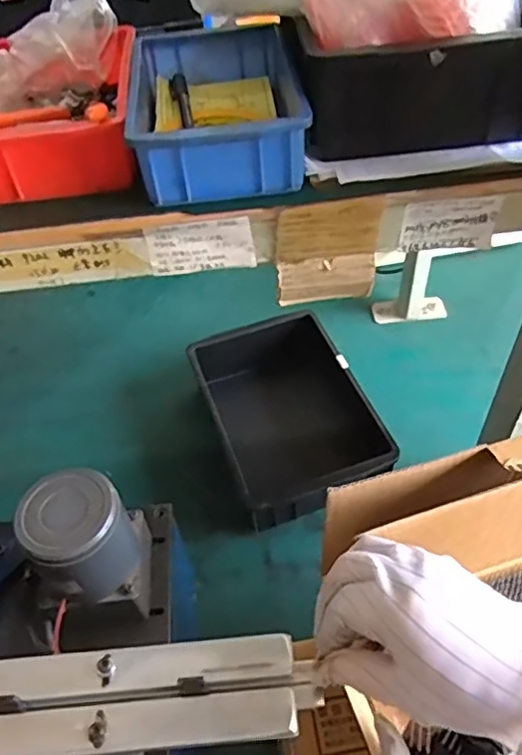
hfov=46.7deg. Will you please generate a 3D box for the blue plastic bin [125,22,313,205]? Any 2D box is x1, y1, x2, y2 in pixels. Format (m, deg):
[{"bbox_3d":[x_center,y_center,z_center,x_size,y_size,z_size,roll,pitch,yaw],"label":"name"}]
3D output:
[{"bbox_3d":[-0.039,-0.222,0.496,0.122,0.056,0.193,-9,49,-3],"label":"blue plastic bin"}]

